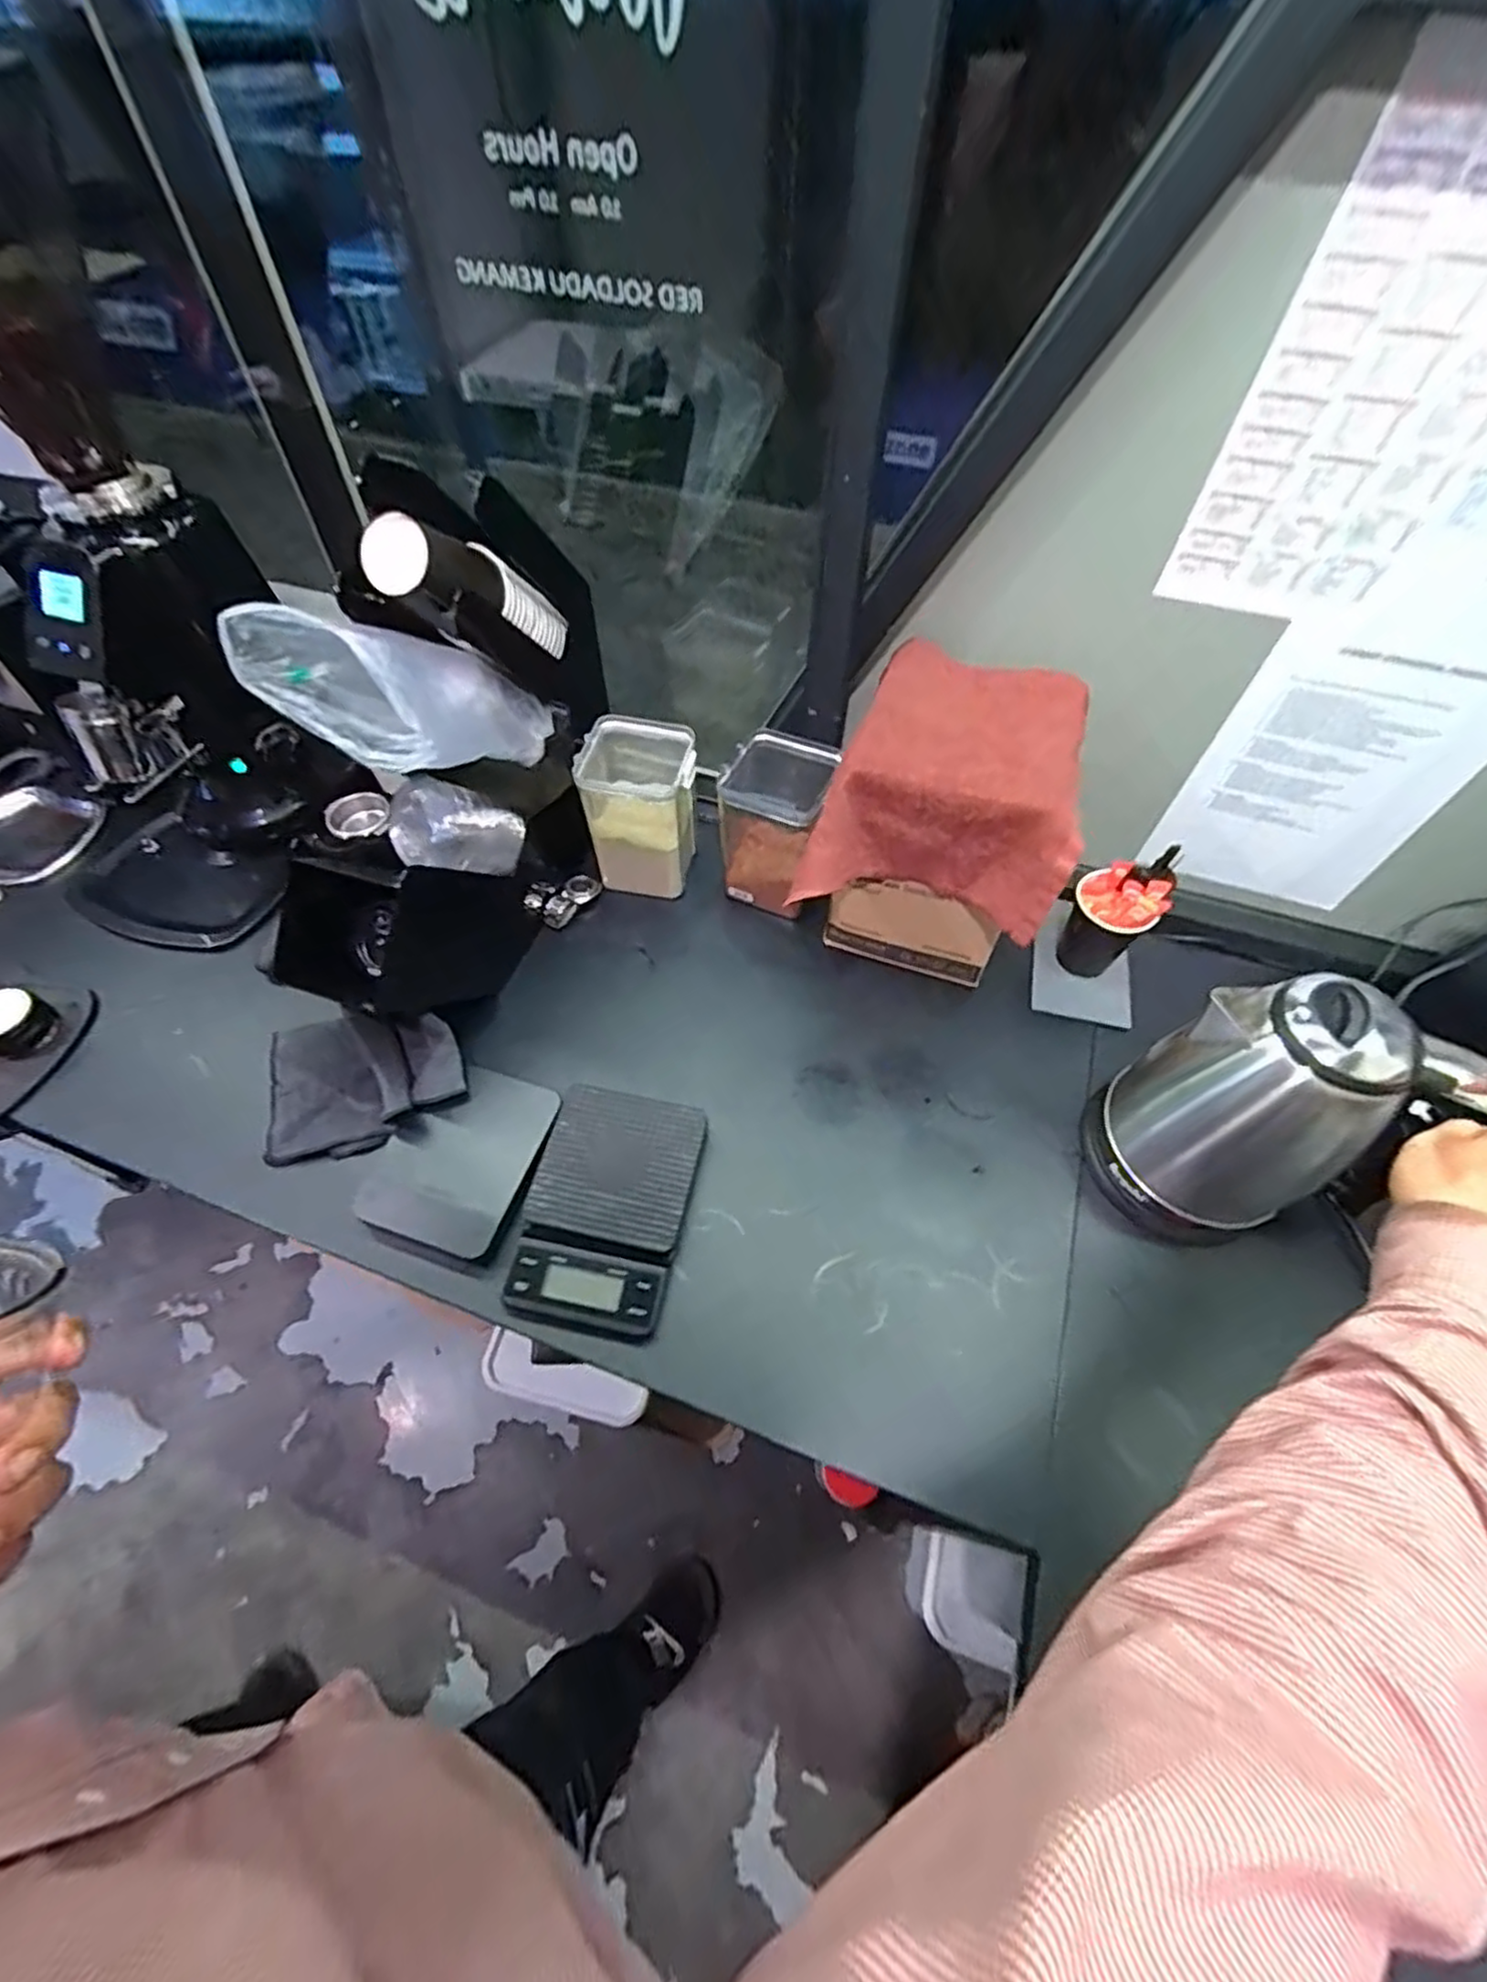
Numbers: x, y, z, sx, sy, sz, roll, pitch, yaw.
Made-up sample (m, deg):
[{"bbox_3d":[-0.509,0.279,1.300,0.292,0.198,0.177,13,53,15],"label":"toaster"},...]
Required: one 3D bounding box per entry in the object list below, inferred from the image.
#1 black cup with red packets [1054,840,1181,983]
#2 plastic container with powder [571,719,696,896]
[{"bbox_3d":[0.367,-0.078,0.713,0.074,0.132,0.071,0,56,0],"label":"black cup with red packets"},{"bbox_3d":[-0.110,-0.197,0.797,0.116,0.164,0.113,5,56,3],"label":"plastic container with powder"}]

